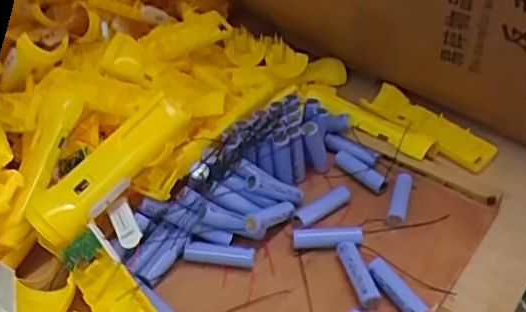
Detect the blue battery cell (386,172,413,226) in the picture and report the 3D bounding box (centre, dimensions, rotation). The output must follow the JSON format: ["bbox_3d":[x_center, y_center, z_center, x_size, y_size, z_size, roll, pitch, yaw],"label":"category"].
[{"bbox_3d":[0.143,0.046,0.613,0.018,0.015,0.076,11,41,15],"label":"blue battery cell"}]

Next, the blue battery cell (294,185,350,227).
[{"bbox_3d":[0.060,0.051,0.587,0.067,0.019,0.017,-26,45,-26],"label":"blue battery cell"}]

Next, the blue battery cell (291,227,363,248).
[{"bbox_3d":[0.062,0.079,0.562,0.066,0.023,0.017,0,39,2],"label":"blue battery cell"}]

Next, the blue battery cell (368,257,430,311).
[{"bbox_3d":[0.119,0.118,0.520,0.020,0.017,0.067,-24,44,-24],"label":"blue battery cell"}]

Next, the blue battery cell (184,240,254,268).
[{"bbox_3d":[-0.040,0.091,0.541,0.062,0.019,0.018,3,40,6],"label":"blue battery cell"}]

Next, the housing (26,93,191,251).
[{"bbox_3d":[-0.136,0.007,0.534,0.046,0.039,0.176,33,70,35],"label":"housing"}]

